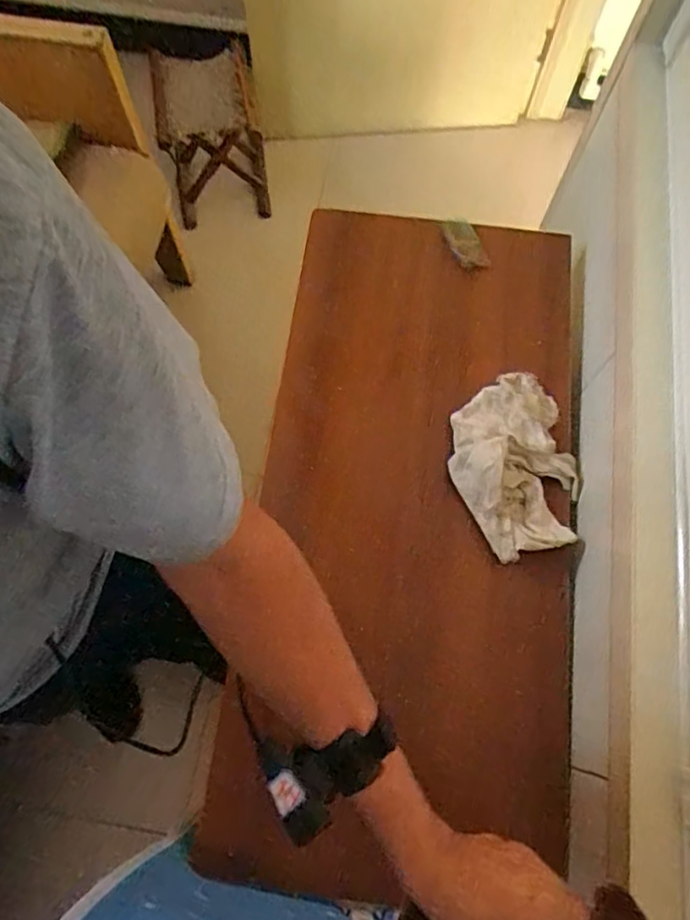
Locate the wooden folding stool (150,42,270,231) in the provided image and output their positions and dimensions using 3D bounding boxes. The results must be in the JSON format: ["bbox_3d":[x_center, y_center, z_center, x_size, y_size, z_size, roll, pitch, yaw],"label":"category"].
[{"bbox_3d":[-0.357,-0.877,1.683,0.268,0.269,0.295,-11,70,-6],"label":"wooden folding stool"}]

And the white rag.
[{"bbox_3d":[0.220,0.003,0.816,0.169,0.063,0.238,-15,70,-7],"label":"white rag"}]

